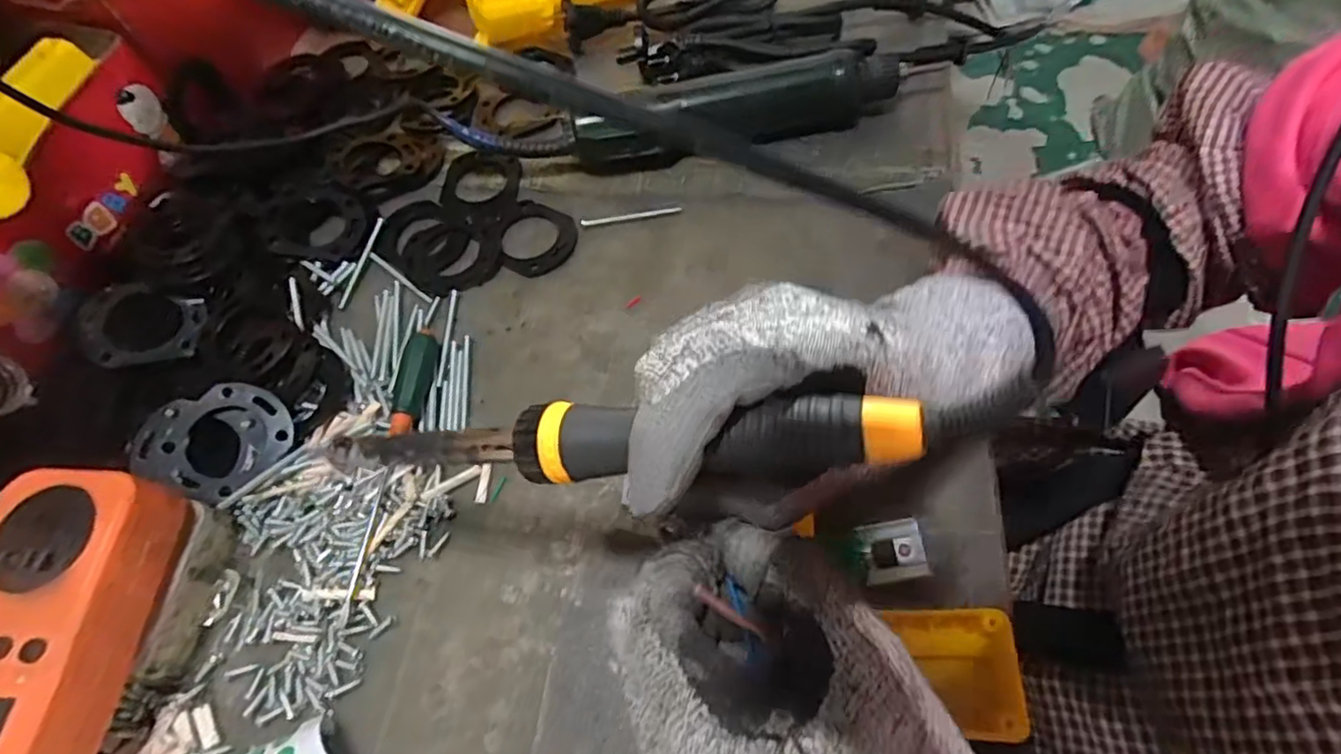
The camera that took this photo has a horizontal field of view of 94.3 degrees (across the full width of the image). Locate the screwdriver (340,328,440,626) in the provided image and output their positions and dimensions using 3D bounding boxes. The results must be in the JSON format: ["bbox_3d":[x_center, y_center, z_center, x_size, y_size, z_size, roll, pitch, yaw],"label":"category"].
[{"bbox_3d":[-0.143,0.040,0.316,0.017,0.012,0.158,0,62,2],"label":"screwdriver"}]

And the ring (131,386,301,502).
[{"bbox_3d":[-0.225,0.029,0.307,0.061,0.008,0.056,4,74,-14],"label":"ring"}]

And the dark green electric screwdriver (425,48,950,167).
[{"bbox_3d":[0.014,-0.170,0.405,0.309,0.041,0.043,-14,62,-6],"label":"dark green electric screwdriver"}]

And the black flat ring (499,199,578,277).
[{"bbox_3d":[-0.082,-0.085,0.381,0.050,0.004,0.049,-1,62,2],"label":"black flat ring"}]

